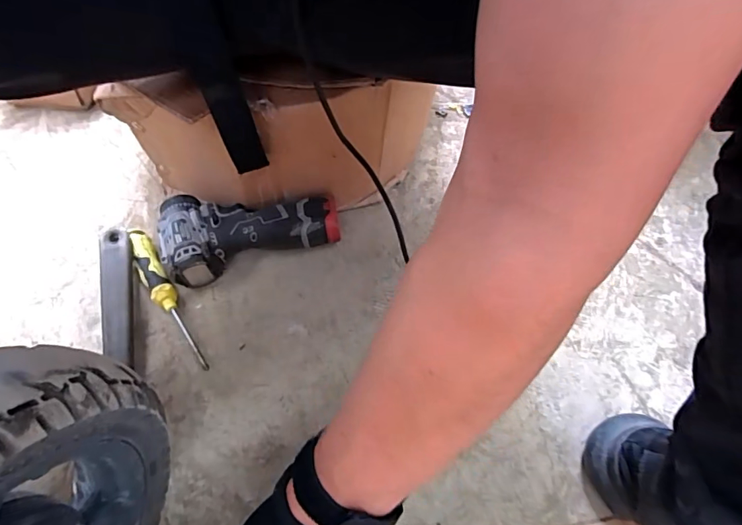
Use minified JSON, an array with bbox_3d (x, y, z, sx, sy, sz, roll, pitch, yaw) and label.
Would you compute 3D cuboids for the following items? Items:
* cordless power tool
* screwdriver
[{"bbox_3d":[-0.141,-0.043,0.535,0.198,0.057,0.104,-15,61,-6],"label":"cordless power tool"},{"bbox_3d":[-0.228,0.039,0.506,0.027,0.031,0.191,-31,64,-14],"label":"screwdriver"}]

